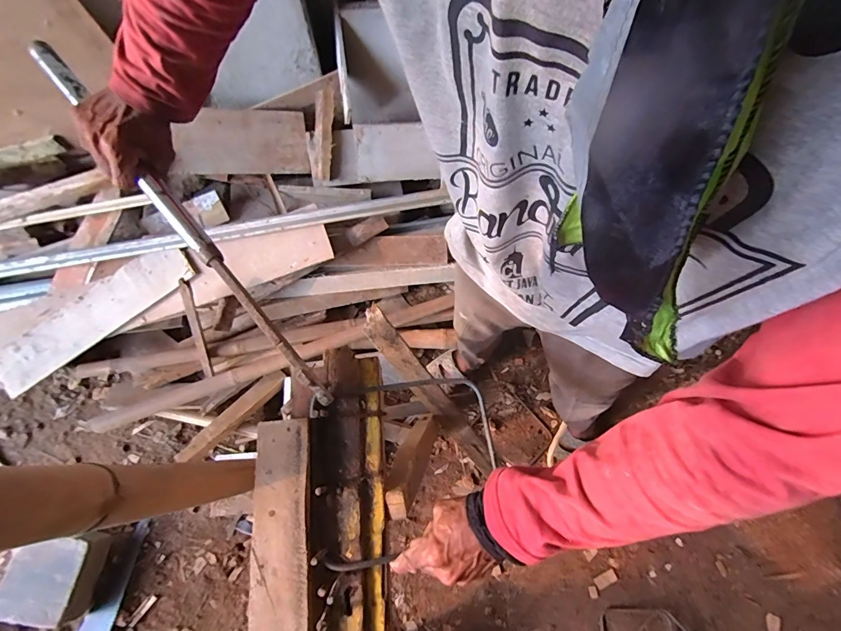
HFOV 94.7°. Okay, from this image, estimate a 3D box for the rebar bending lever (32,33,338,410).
[{"bbox_3d":[-0.287,-0.112,0.463,0.023,0.026,0.546,-40,87,-12],"label":"rebar bending lever"}]

